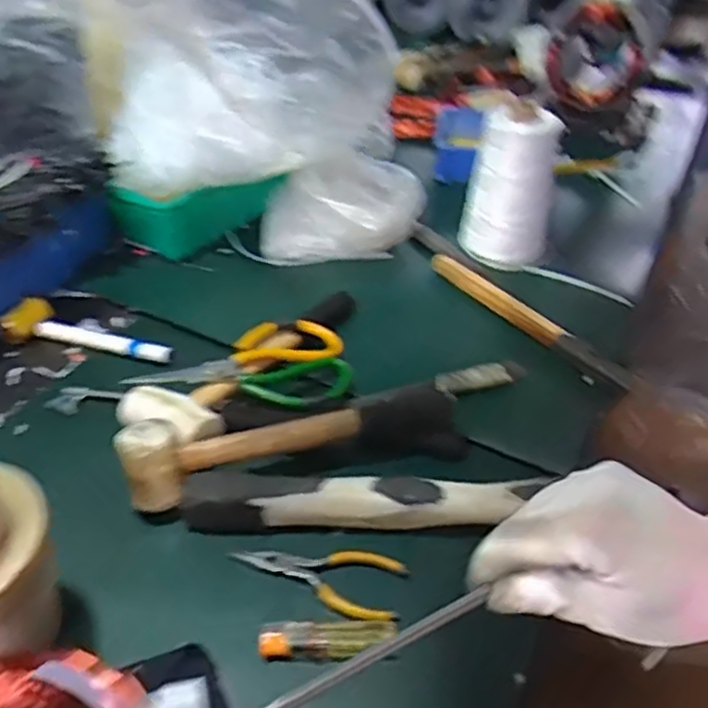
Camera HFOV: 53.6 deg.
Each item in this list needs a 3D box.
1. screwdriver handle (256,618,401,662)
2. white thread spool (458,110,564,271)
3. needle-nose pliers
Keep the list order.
[{"bbox_3d":[-0.016,0.183,0.447,0.085,0.019,0.024,-3,40,-7],"label":"screwdriver handle"},{"bbox_3d":[0.177,-0.184,0.784,0.093,0.177,0.095,11,41,10],"label":"white thread spool"},{"bbox_3d":[-0.027,0.155,0.486,0.120,0.014,0.048,11,41,9],"label":"needle-nose pliers"}]

